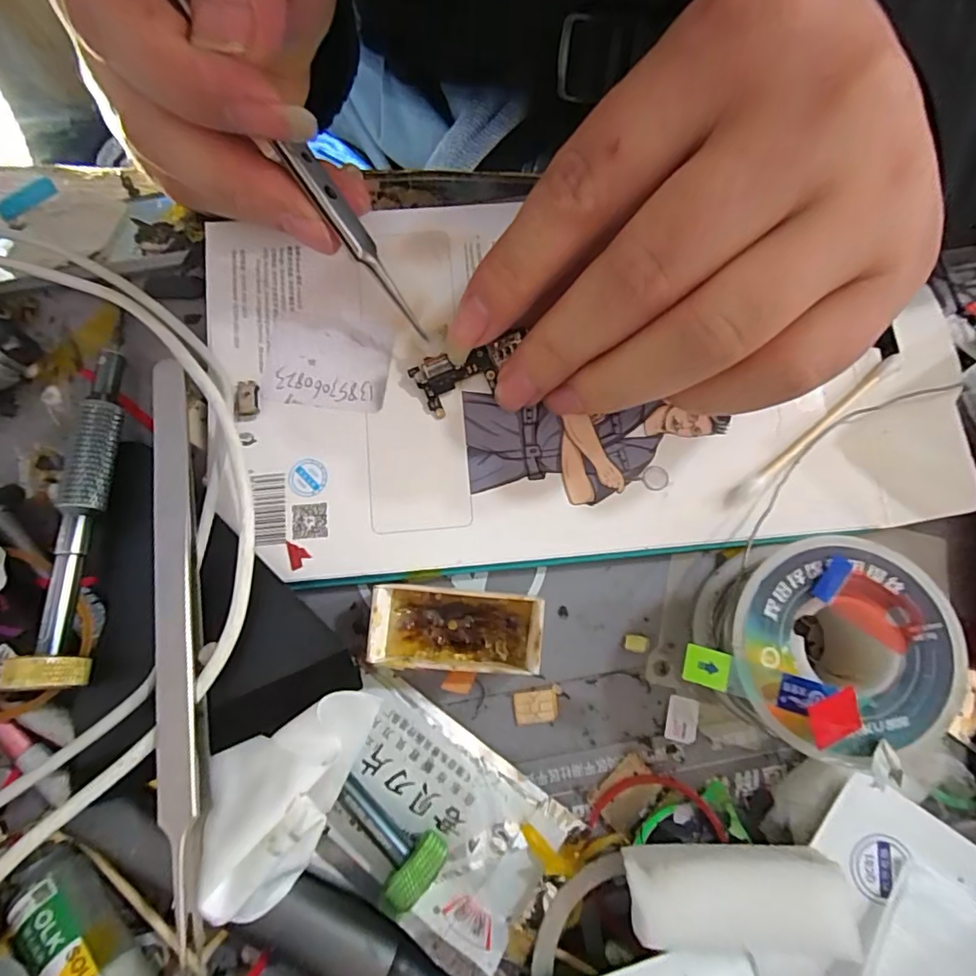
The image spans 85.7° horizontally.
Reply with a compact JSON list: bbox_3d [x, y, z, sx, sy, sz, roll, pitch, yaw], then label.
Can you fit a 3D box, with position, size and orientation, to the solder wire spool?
[{"bbox_3d":[0.088,0.040,0.139,0.052,0.028,0.050,11,80,2],"label":"solder wire spool"}]

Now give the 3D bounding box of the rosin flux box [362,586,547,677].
[{"bbox_3d":[-0.009,0.040,0.153,0.048,0.019,0.021,3,80,1],"label":"rosin flux box"}]

